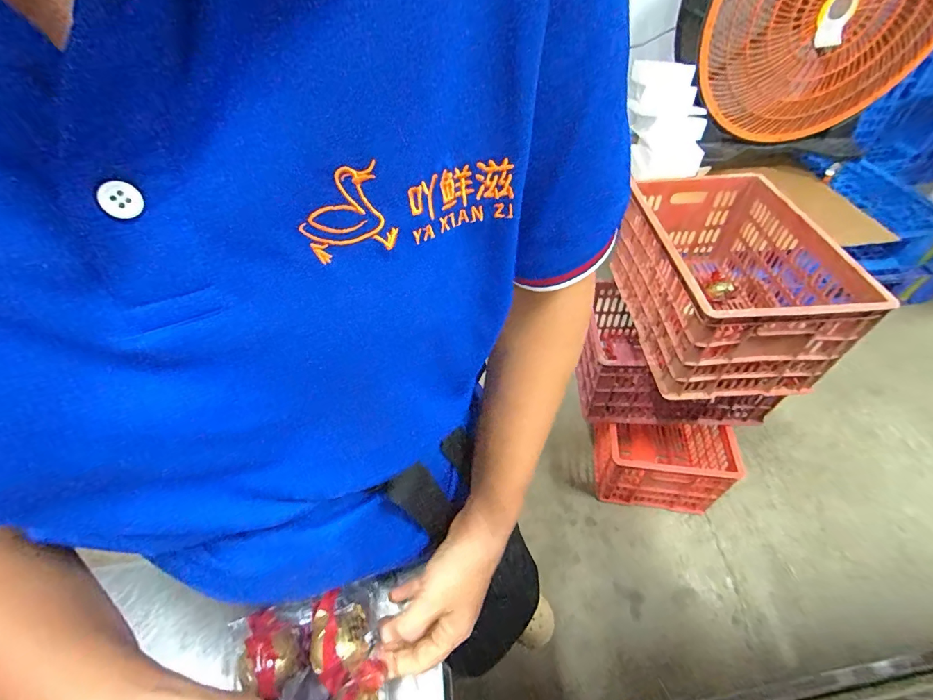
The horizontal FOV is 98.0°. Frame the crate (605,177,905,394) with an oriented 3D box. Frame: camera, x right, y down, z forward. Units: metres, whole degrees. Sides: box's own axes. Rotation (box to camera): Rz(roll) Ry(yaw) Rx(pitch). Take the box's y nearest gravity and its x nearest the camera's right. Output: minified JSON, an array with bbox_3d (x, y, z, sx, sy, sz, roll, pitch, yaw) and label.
[{"bbox_3d":[0.527,-0.157,0.862,0.286,0.223,0.468,-1,49,4],"label":"crate"}]

